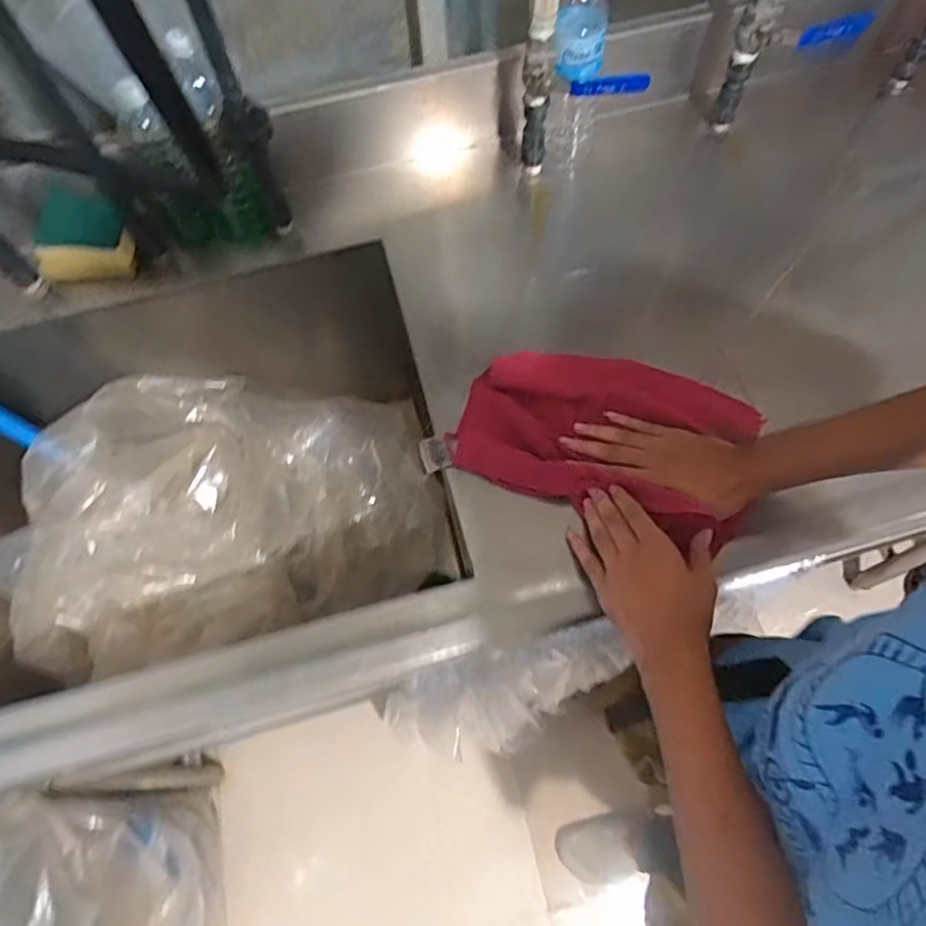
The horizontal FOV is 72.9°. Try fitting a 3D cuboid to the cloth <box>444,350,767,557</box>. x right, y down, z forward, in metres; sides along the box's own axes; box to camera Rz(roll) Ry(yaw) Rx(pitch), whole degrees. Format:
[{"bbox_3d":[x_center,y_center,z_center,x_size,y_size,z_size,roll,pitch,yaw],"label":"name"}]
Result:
[{"bbox_3d":[0.136,-0.038,0.611,0.269,0.030,0.176,20,65,12],"label":"cloth"}]

